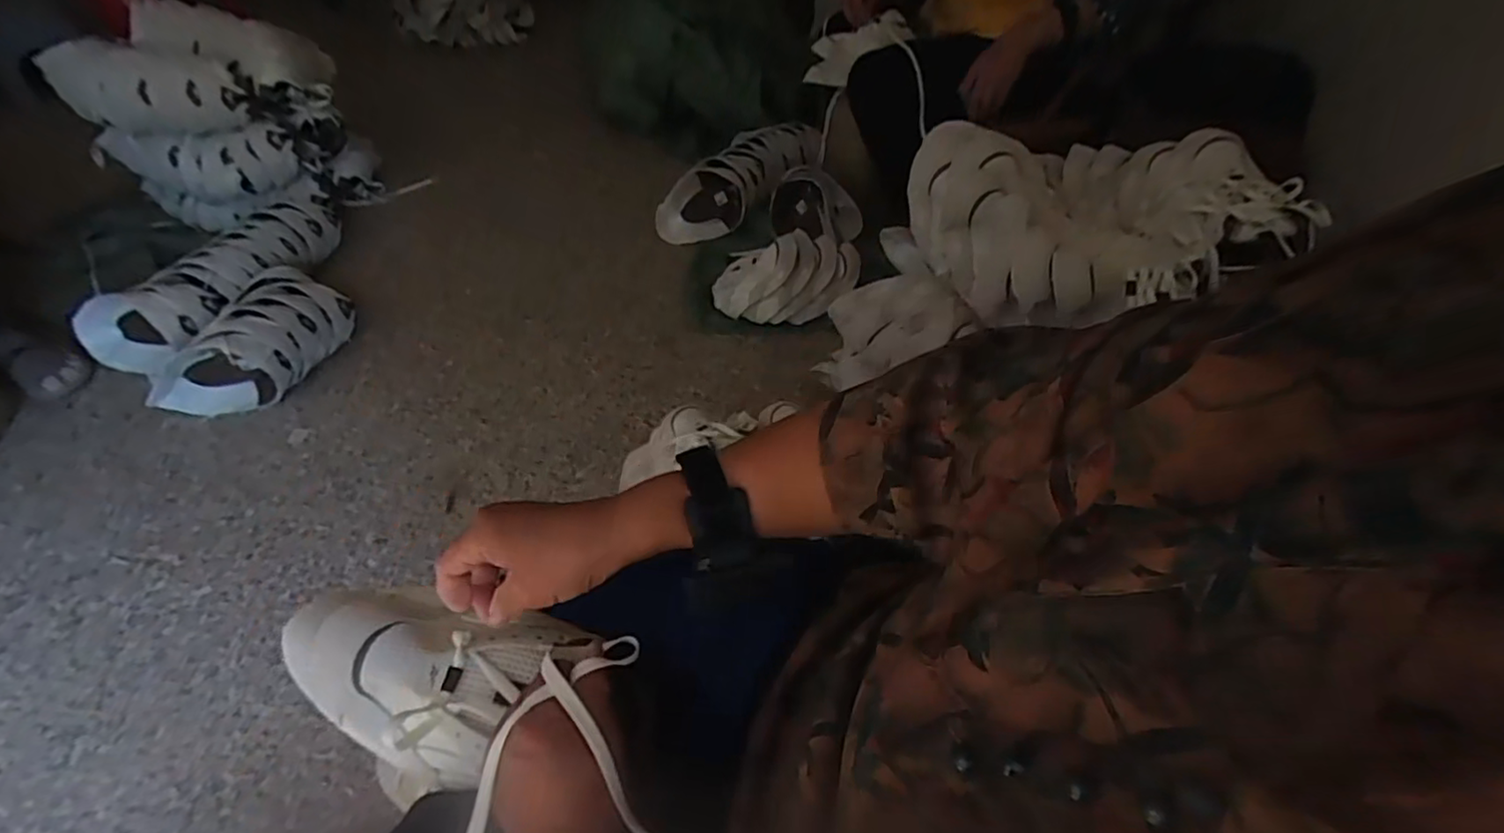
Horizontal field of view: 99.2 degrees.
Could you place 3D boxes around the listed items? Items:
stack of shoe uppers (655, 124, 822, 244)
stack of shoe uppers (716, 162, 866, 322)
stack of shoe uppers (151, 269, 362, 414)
[{"bbox_3d":[-0.019,-0.567,1.539,0.451,0.149,0.137,-36,60,-28],"label":"stack of shoe uppers"},{"bbox_3d":[0.116,-0.356,1.364,0.243,0.155,0.428,21,51,15],"label":"stack of shoe uppers"},{"bbox_3d":[-0.885,-0.129,1.147,0.183,0.124,0.327,25,53,17],"label":"stack of shoe uppers"}]

